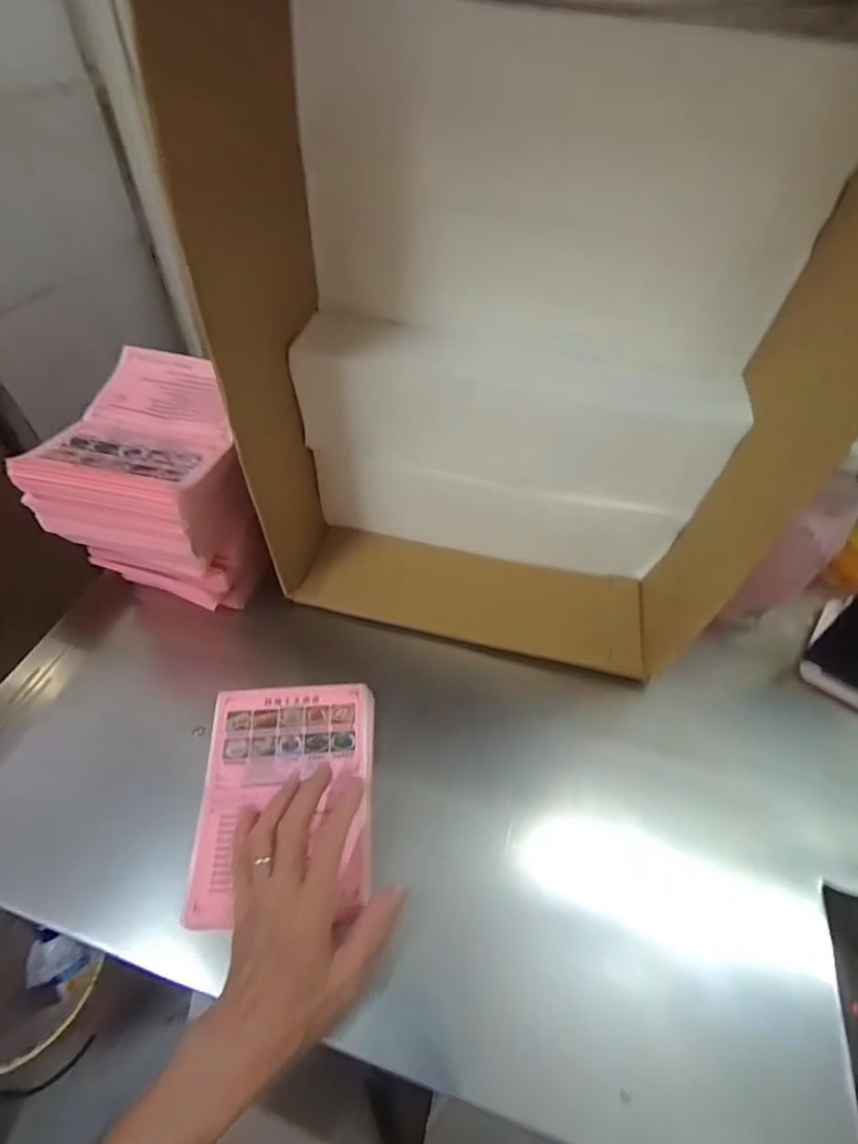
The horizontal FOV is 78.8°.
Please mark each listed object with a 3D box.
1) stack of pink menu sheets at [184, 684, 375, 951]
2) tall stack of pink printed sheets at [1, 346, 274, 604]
[{"bbox_3d":[-0.107,0.169,0.401,0.128,0.016,0.167,-2,52,-5],"label":"stack of pink menu sheets"},{"bbox_3d":[-0.227,-0.073,0.476,0.139,0.170,0.155,8,52,3],"label":"tall stack of pink printed sheets"}]

